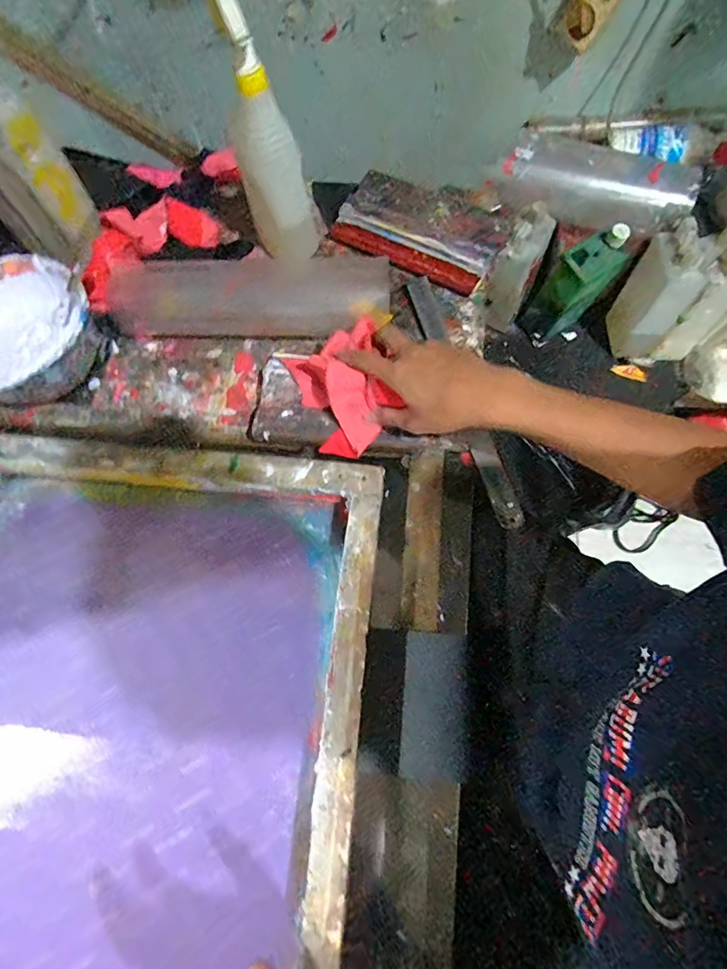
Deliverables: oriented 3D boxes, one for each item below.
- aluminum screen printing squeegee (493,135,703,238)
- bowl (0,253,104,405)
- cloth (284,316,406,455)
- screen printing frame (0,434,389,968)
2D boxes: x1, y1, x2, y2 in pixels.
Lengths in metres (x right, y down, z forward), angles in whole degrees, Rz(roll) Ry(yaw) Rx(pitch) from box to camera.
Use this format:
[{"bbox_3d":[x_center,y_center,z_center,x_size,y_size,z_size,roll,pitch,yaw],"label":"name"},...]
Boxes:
[{"bbox_3d":[0.342,-0.448,0.705,0.271,0.090,0.092,17,72,9],"label":"aluminum screen printing squeegee"},{"bbox_3d":[-0.389,-0.167,0.534,0.175,0.083,0.164,-1,70,3],"label":"bowl"},{"bbox_3d":[-0.020,-0.101,0.489,0.090,0.054,0.128,-16,71,-7],"label":"cloth"},{"bbox_3d":[-0.225,0.223,0.404,0.434,0.062,0.545,7,69,1],"label":"screen printing frame"}]

